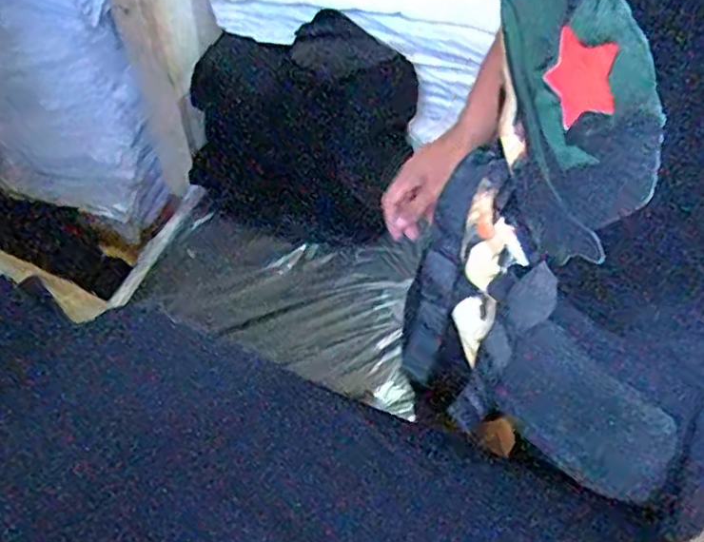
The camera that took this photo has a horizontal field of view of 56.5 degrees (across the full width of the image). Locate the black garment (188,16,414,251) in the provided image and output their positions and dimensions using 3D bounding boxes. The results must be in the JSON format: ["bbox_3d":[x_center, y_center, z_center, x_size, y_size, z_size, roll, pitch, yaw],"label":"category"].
[{"bbox_3d":[-0.114,-0.317,1.527,0.504,0.505,0.103,2,8,8],"label":"black garment"}]

